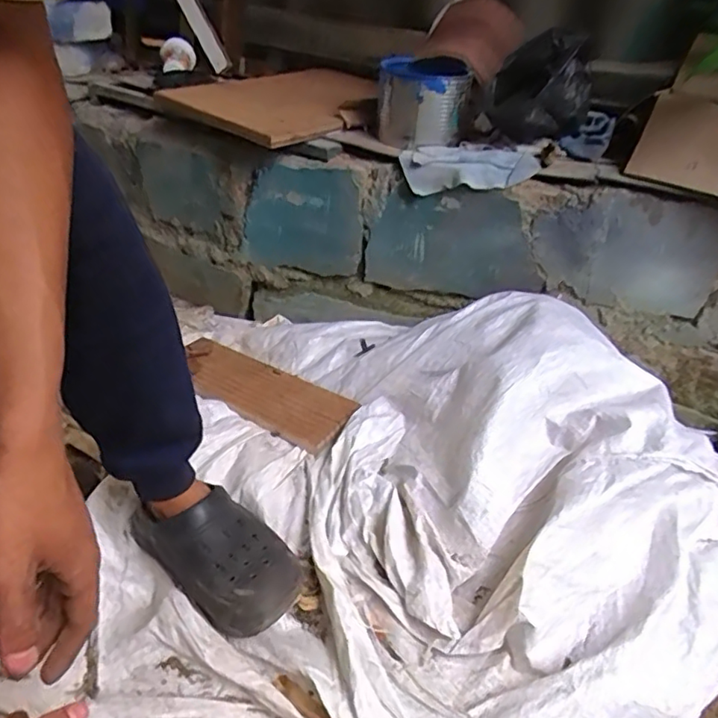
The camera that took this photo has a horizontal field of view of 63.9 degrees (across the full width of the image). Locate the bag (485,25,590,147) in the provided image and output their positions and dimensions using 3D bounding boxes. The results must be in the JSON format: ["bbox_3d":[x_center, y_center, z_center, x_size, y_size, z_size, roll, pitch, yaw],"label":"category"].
[{"bbox_3d":[0.291,-0.443,0.936,0.154,0.148,0.171,11,37,12],"label":"bag"}]

